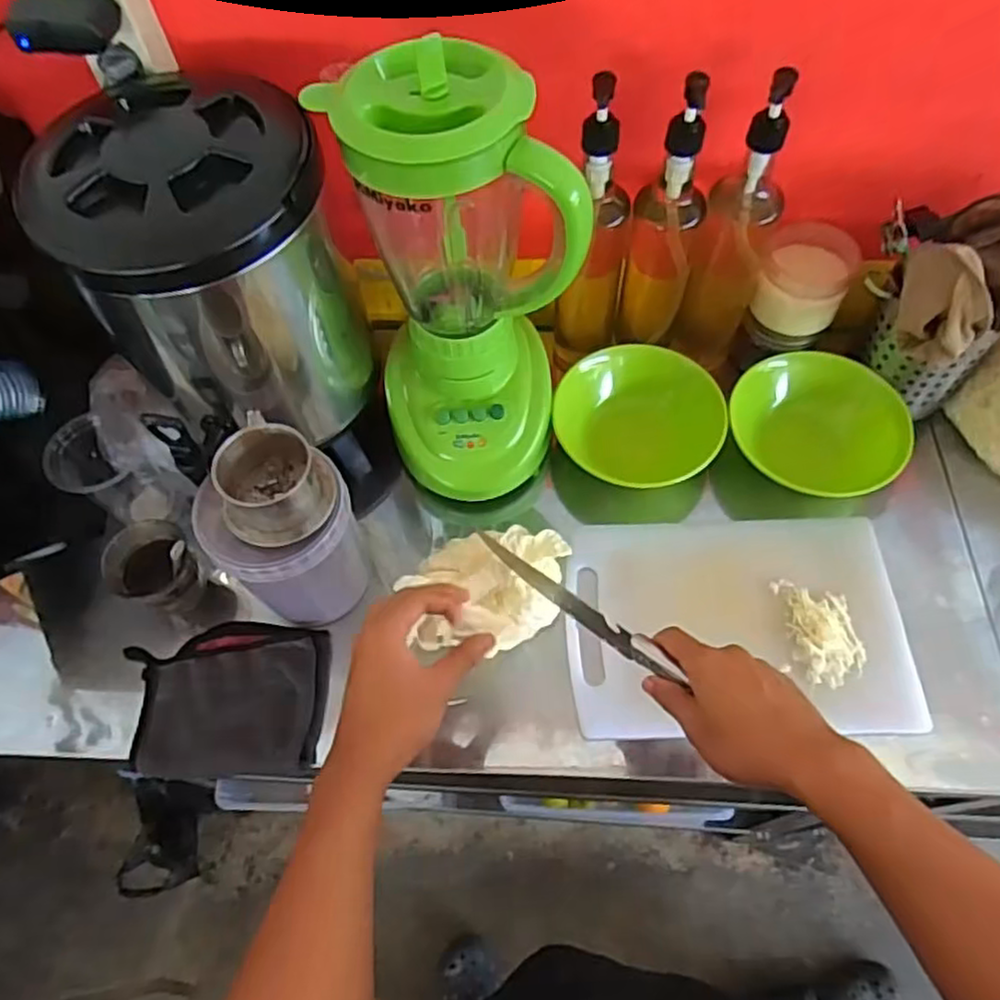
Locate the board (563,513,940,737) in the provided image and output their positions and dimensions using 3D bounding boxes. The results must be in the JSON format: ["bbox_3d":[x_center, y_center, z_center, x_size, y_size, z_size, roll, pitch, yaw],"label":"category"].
[{"bbox_3d":[0.217,0.109,0.653,0.301,0.009,0.205,-1,61,3],"label":"board"}]

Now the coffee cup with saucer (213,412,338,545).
[{"bbox_3d":[-0.178,-0.013,0.563,0.075,0.076,0.084,23,64,15],"label":"coffee cup with saucer"}]

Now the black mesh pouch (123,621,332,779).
[{"bbox_3d":[-0.250,0.181,0.639,0.180,0.020,0.132,-3,61,1],"label":"black mesh pouch"}]

